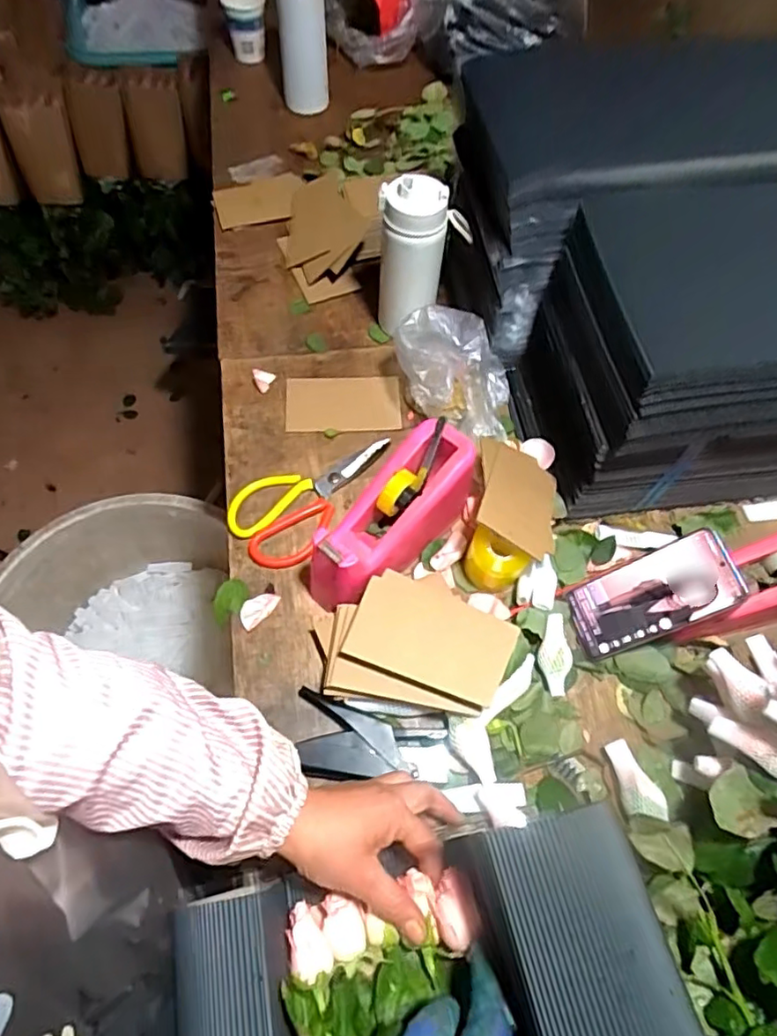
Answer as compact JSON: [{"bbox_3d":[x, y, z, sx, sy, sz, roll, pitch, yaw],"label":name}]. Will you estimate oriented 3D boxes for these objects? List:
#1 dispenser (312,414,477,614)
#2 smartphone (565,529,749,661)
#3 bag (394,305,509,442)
[{"bbox_3d":[0.001,-0.001,0.597,0.193,0.103,0.074,-39,71,-20],"label":"dispenser"},{"bbox_3d":[0.245,0.075,0.566,0.010,0.156,0.072,13,51,-48],"label":"smartphone"},{"bbox_3d":[0.073,-0.157,0.683,0.141,0.093,0.122,10,63,2],"label":"bag"}]

